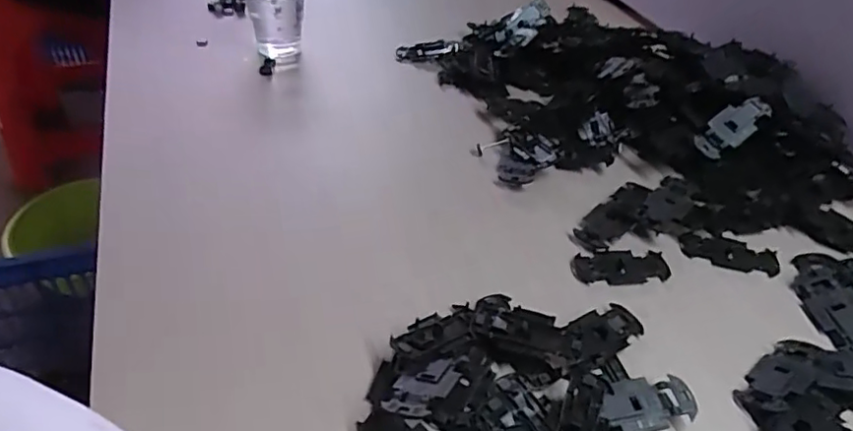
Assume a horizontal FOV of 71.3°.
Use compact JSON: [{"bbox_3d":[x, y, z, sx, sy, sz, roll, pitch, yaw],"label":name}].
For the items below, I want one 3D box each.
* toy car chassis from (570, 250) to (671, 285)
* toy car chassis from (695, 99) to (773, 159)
[{"bbox_3d":[0.132,0.035,0.404,0.065,0.004,0.027,-1,43,-8],"label":"toy car chassis"},{"bbox_3d":[0.244,-0.071,0.475,0.063,0.005,0.028,-38,81,-3],"label":"toy car chassis"}]

